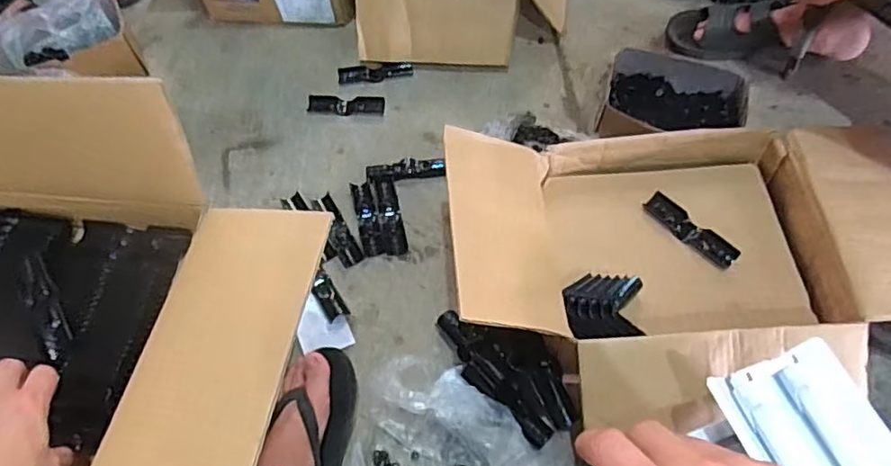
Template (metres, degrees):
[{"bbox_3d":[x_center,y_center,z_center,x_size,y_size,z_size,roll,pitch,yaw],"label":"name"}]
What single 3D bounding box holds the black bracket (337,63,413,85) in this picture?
[{"bbox_3d":[-0.123,-0.283,1.063,0.127,0.012,0.040,-10,59,-3],"label":"black bracket"}]

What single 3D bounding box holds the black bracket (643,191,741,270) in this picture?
[{"bbox_3d":[0.314,-0.004,0.780,0.034,0.010,0.128,-38,64,-18],"label":"black bracket"}]

